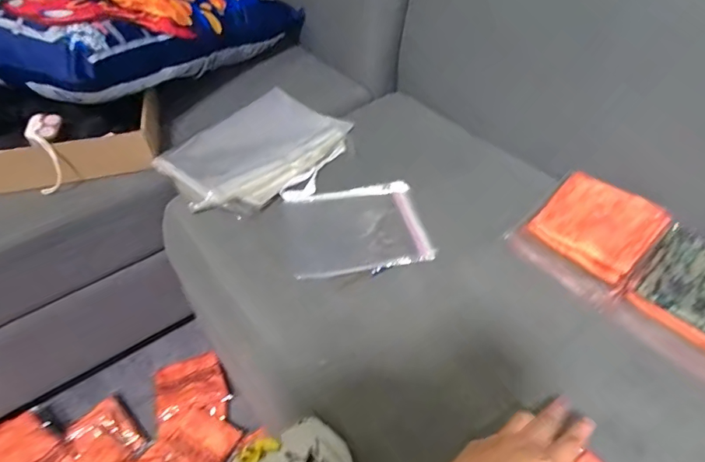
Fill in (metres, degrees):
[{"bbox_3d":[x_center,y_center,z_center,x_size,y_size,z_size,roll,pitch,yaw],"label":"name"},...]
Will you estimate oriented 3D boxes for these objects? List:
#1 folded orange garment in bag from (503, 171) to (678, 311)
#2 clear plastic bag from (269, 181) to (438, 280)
[{"bbox_3d":[0.301,0.001,0.557,0.166,0.019,0.137,-32,55,-25],"label":"folded orange garment in bag"},{"bbox_3d":[-0.005,-0.007,0.594,0.188,0.024,0.157,-11,45,-2],"label":"clear plastic bag"}]

